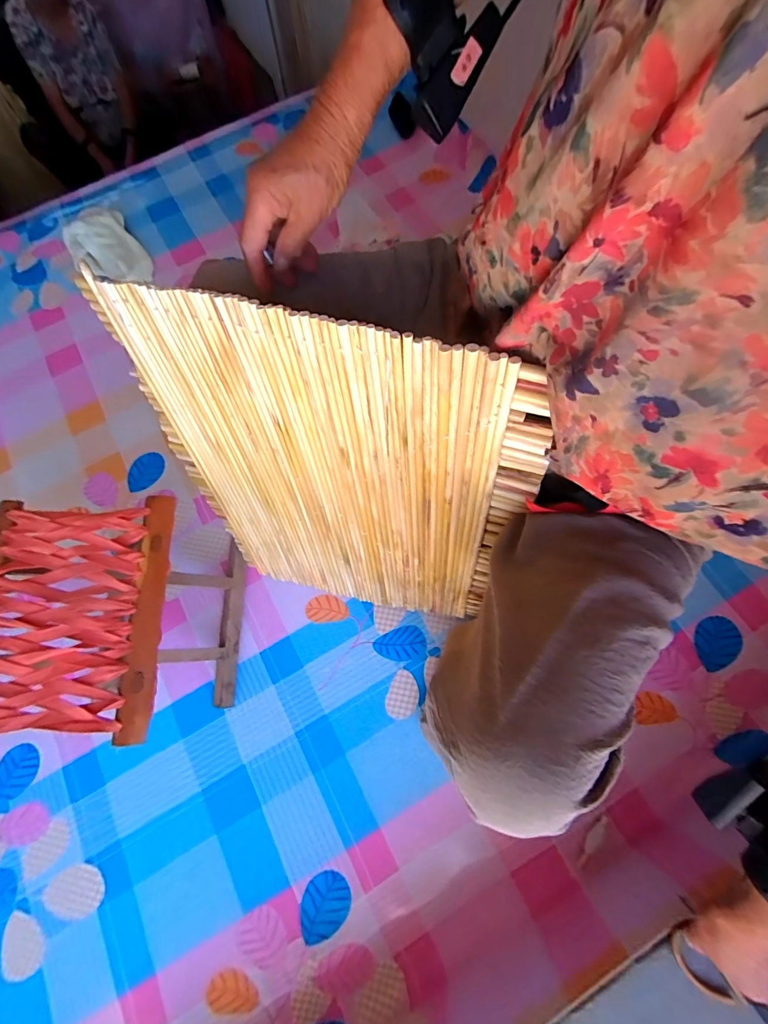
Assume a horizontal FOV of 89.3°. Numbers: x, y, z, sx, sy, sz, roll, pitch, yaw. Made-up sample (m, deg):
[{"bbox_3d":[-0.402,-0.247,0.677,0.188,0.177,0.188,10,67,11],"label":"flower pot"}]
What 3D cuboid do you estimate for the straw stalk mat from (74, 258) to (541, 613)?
[{"bbox_3d":[-0.067,-0.008,0.482,0.419,0.485,0.020,14,56,13],"label":"straw stalk mat"}]

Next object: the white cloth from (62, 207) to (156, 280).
[{"bbox_3d":[-0.685,-0.643,0.955,0.162,0.075,0.199,-33,75,-9],"label":"white cloth"}]

